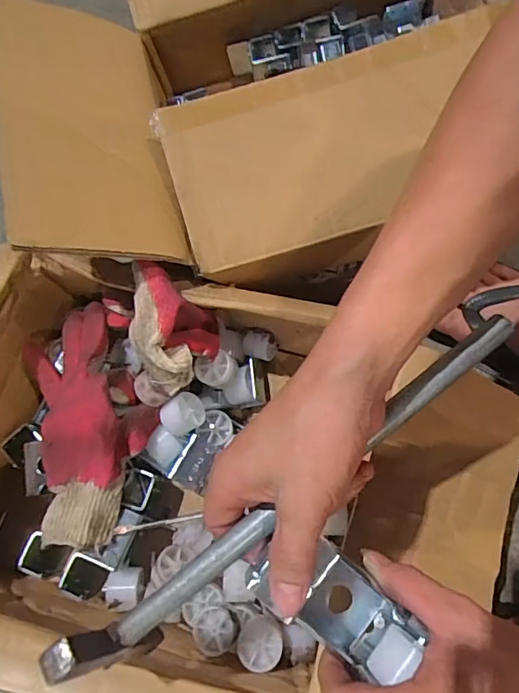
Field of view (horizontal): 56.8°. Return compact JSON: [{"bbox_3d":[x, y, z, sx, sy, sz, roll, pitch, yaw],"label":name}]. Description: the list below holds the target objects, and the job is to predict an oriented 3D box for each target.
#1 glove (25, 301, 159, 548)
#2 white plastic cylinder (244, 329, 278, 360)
[{"bbox_3d":[-0.149,0.059,0.416,0.103,0.040,0.206,-18,71,-3],"label":"glove"},{"bbox_3d":[0.000,-0.001,0.463,0.033,0.025,0.020,17,73,8],"label":"white plastic cylinder"}]

